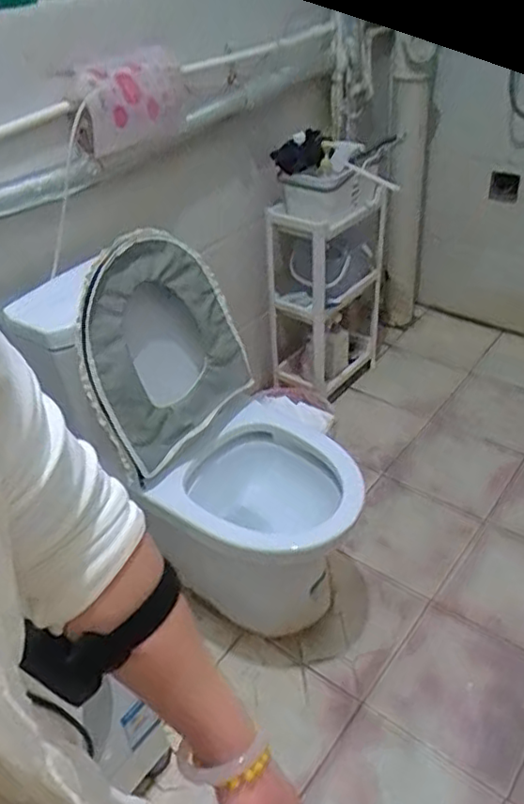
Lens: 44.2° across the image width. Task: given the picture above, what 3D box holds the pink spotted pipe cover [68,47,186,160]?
[{"bbox_3d":[-0.271,-0.633,1.375,0.080,0.169,0.272,21,44,29],"label":"pink spotted pipe cover"}]

